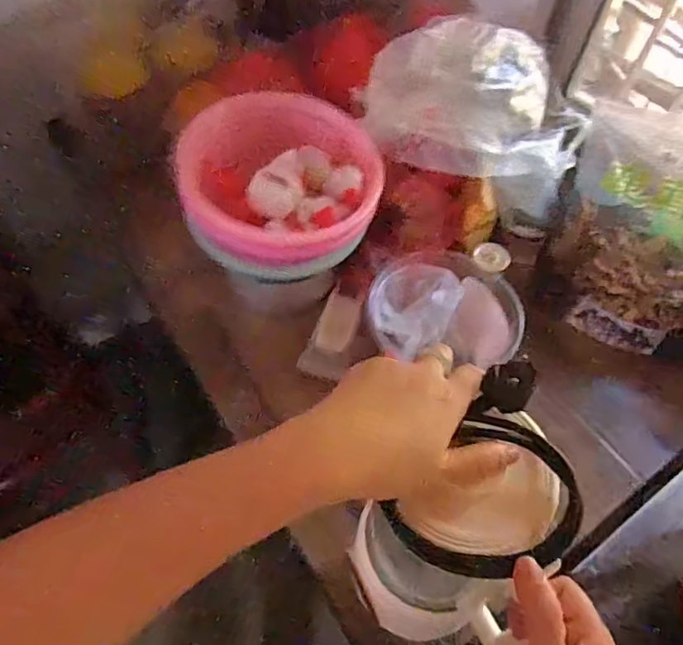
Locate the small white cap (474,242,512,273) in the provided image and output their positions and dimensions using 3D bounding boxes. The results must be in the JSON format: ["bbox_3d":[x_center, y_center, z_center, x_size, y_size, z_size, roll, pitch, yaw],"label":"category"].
[{"bbox_3d":[0.222,-0.097,0.787,0.053,0.020,0.039,34,60,18],"label":"small white cap"}]

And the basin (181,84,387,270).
[{"bbox_3d":[-0.084,-0.211,0.735,0.260,0.098,0.260,2,56,-3],"label":"basin"}]

